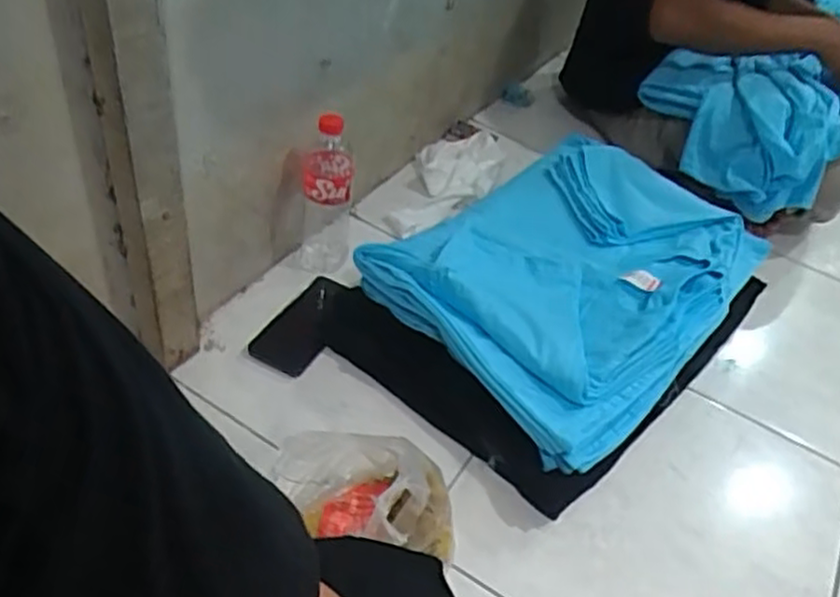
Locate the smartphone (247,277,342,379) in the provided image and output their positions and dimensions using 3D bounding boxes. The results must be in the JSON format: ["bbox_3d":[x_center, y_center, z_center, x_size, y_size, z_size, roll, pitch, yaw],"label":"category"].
[{"bbox_3d":[-0.148,0.033,0.931,0.083,0.011,0.156,23,51,18],"label":"smartphone"}]

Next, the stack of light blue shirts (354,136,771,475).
[{"bbox_3d":[0.206,-0.043,0.958,0.378,0.090,0.484,38,49,27],"label":"stack of light blue shirts"}]

